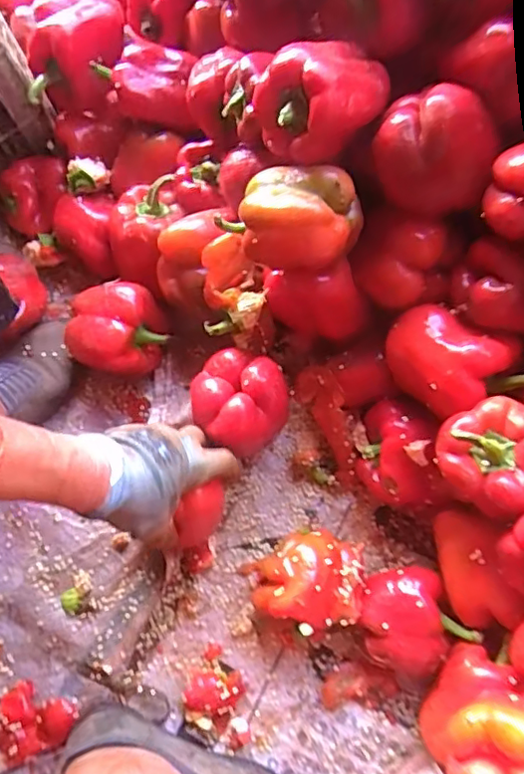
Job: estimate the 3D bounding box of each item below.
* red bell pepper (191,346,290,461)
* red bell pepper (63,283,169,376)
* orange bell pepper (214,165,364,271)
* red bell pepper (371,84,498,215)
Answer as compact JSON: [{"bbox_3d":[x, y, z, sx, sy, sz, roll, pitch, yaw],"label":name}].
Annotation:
[{"bbox_3d":[-0.022,0.014,0.574,0.089,0.079,0.084,-1,73,2],"label":"red bell pepper"},{"bbox_3d":[-0.155,-0.059,0.628,0.093,0.087,0.085,-1,73,2],"label":"red bell pepper"},{"bbox_3d":[0.029,-0.140,0.489,0.106,0.066,0.079,8,73,5],"label":"orange bell pepper"},{"bbox_3d":[0.137,-0.195,0.477,0.096,0.069,0.085,11,74,6],"label":"red bell pepper"}]

